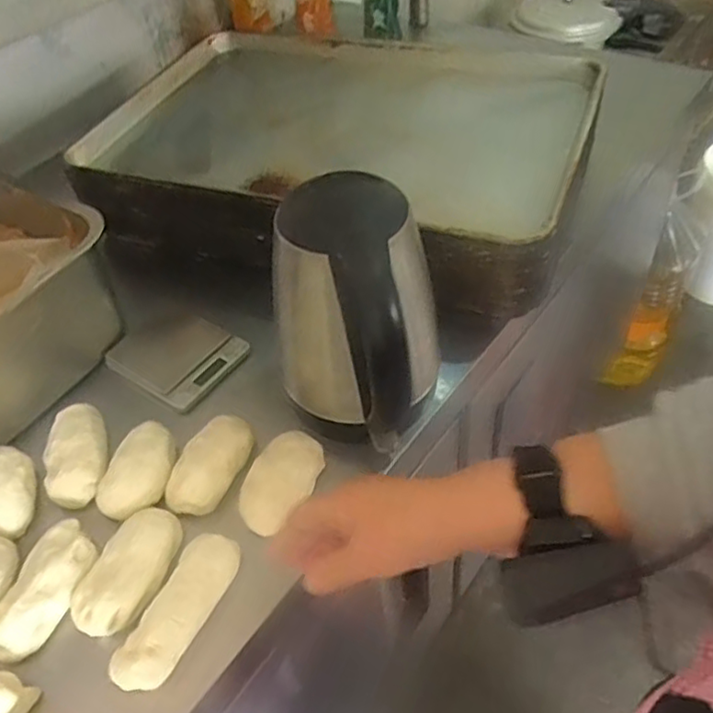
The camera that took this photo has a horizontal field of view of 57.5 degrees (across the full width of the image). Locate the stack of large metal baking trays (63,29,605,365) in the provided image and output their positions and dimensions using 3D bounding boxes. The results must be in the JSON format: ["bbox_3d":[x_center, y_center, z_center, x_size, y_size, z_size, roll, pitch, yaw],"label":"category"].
[{"bbox_3d":[-0.016,-0.253,0.847,0.582,0.141,0.414,15,51,20],"label":"stack of large metal baking trays"}]

